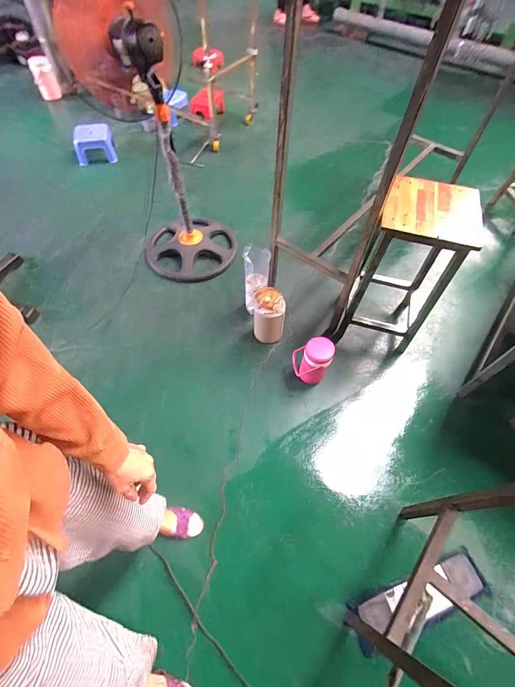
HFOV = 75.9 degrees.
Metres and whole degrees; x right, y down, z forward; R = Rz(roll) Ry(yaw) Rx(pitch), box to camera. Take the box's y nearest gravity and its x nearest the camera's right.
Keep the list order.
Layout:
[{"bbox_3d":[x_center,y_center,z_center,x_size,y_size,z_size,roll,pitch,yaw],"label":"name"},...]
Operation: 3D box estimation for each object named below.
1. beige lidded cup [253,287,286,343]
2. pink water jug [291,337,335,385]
[{"bbox_3d":[0.048,-0.128,1.415,0.128,0.245,0.146,0,59,0],"label":"beige lidded cup"},{"bbox_3d":[0.217,0.072,1.317,0.150,0.185,0.125,1,58,-1],"label":"pink water jug"}]

